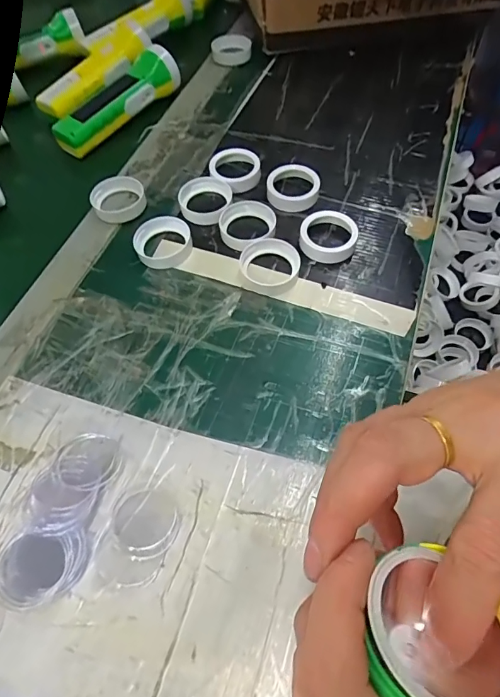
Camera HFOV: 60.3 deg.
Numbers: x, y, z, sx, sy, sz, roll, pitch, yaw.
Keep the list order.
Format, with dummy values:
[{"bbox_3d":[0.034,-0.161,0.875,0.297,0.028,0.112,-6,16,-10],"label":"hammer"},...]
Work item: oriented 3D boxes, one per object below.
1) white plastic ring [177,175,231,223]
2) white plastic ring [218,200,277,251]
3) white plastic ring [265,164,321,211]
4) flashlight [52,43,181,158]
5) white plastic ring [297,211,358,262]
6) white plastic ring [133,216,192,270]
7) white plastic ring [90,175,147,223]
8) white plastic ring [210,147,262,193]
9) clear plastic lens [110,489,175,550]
[{"bbox_3d":[-0.046,-0.153,0.443,0.050,0.014,0.052,-1,60,1],"label":"white plastic ring"},{"bbox_3d":[-0.002,-0.119,0.417,0.053,0.016,0.054,-1,60,1],"label":"white plastic ring"},{"bbox_3d":[0.044,-0.164,0.440,0.052,0.018,0.052,-1,60,1],"label":"white plastic ring"},{"bbox_3d":[-0.157,-0.294,0.510,0.046,0.041,0.164,34,66,19],"label":"flashlight"},{"bbox_3d":[0.073,-0.104,0.404,0.052,0.019,0.048,-1,60,1],"label":"white plastic ring"},{"bbox_3d":[-0.084,-0.102,0.415,0.054,0.017,0.049,-10,60,-4],"label":"white plastic ring"},{"bbox_3d":[-0.135,-0.154,0.446,0.053,0.016,0.052,-1,60,1],"label":"white plastic ring"},{"bbox_3d":[-0.016,-0.191,0.459,0.052,0.019,0.051,-1,60,1],"label":"white plastic ring"},{"bbox_3d":[-0.073,0.115,0.292,0.040,0.004,0.037,20,63,13],"label":"clear plastic lens"}]

